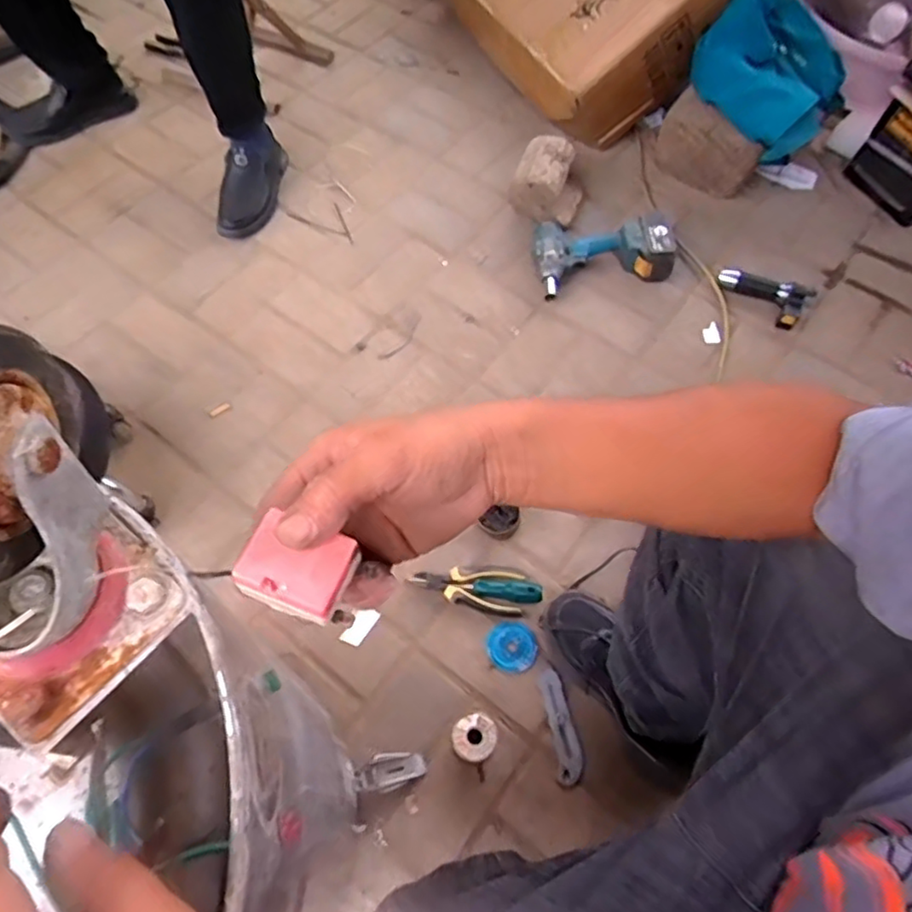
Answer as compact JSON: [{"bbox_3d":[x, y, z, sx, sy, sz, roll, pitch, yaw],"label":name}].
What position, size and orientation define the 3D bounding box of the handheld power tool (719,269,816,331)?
[{"bbox_3d":[0.546,-0.292,1.132,0.158,0.057,0.064,33,68,16],"label":"handheld power tool"}]

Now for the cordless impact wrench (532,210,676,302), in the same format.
[{"bbox_3d":[0.264,-0.379,1.148,0.243,0.094,0.144,-10,63,-4],"label":"cordless impact wrench"}]

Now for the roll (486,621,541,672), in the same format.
[{"bbox_3d":[0.076,0.255,0.846,0.069,0.010,0.062,41,70,19],"label":"roll"}]

